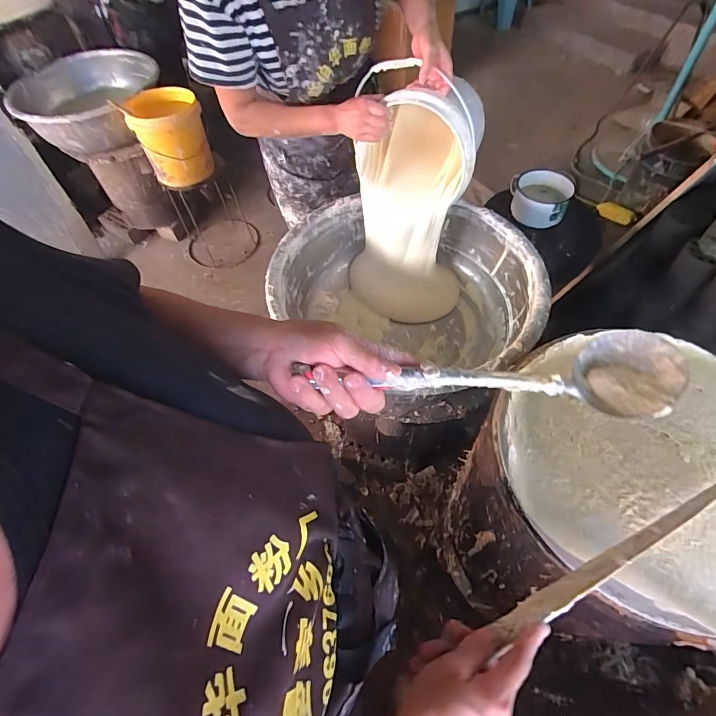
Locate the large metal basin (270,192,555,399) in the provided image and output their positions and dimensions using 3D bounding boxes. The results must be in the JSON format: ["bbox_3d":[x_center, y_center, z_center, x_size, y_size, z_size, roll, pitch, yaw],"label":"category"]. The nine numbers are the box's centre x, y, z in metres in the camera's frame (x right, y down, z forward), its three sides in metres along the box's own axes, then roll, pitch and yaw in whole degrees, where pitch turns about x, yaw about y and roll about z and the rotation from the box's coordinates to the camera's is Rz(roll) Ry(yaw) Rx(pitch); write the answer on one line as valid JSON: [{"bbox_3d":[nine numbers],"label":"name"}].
[{"bbox_3d":[0.149,-0.157,0.979,0.475,0.224,0.567,-38,62,-21],"label":"large metal basin"}]

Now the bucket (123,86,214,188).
[{"bbox_3d":[-0.715,-0.853,1.589,0.243,0.256,0.243,-20,57,-10],"label":"bucket"}]

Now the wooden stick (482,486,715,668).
[{"bbox_3d":[0.264,0.200,0.413,0.341,0.025,0.021,-20,57,-17],"label":"wooden stick"}]

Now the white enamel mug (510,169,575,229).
[{"bbox_3d":[0.484,-0.431,1.110,0.165,0.104,0.135,21,59,17],"label":"white enamel mug"}]

